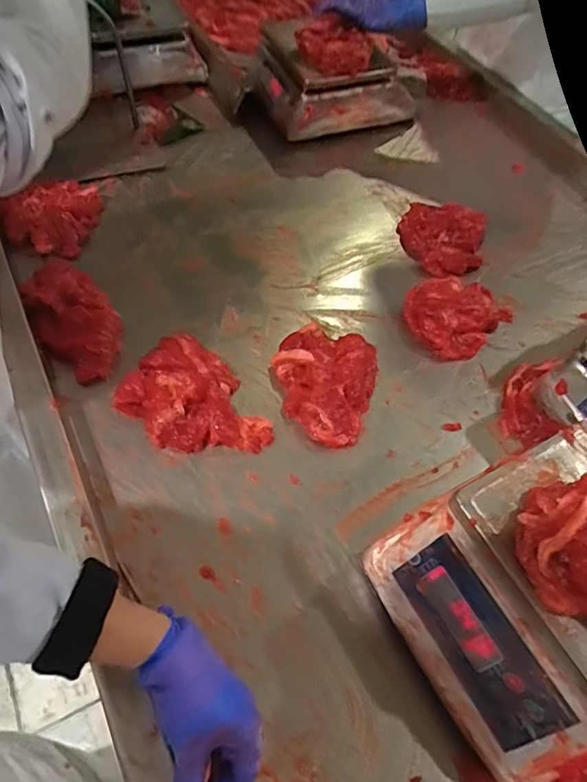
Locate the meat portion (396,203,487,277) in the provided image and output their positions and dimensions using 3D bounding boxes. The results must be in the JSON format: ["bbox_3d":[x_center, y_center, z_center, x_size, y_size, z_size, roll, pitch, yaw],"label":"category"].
[{"bbox_3d":[0.235,-0.238,0.852,0.136,0.054,0.139,13,57,4],"label":"meat portion"}]

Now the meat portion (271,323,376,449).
[{"bbox_3d":[0.037,-0.015,0.673,0.125,0.043,0.162,15,57,6],"label":"meat portion"}]

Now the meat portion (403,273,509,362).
[{"bbox_3d":[0.229,-0.117,0.765,0.129,0.045,0.154,39,62,20],"label":"meat portion"}]

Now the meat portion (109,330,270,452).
[{"bbox_3d":[-0.113,0.014,0.626,0.170,0.042,0.126,37,62,19],"label":"meat portion"}]

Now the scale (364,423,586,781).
[{"bbox_3d":[0.225,0.180,0.483,0.238,0.145,0.217,-24,62,-18],"label":"scale"}]

